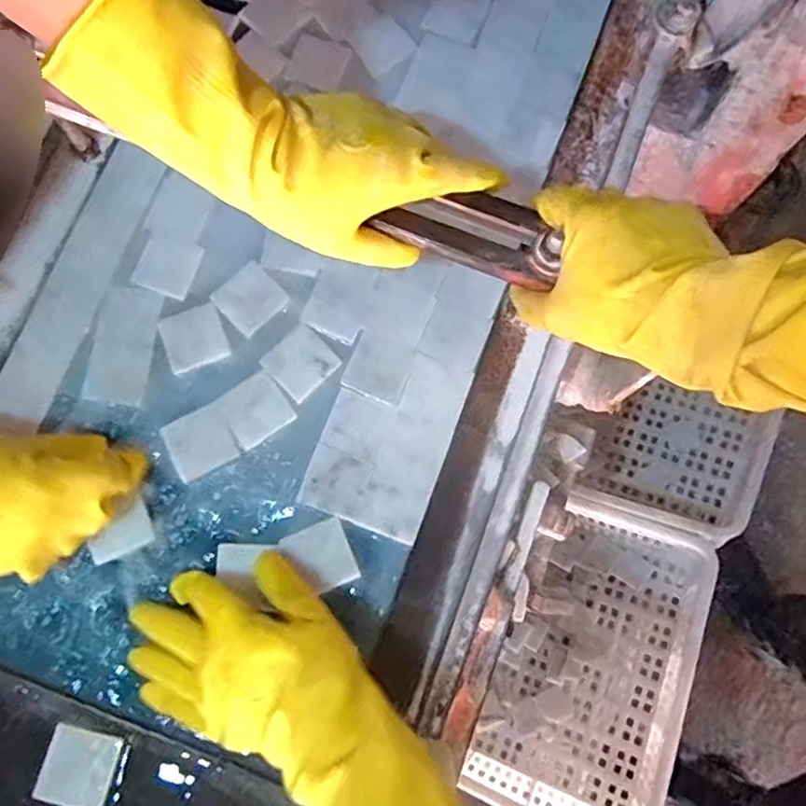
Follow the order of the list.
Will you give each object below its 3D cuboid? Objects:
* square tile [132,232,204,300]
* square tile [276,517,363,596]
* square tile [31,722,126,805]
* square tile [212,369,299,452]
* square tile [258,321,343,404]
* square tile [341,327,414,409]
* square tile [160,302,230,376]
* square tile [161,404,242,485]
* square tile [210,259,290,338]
[{"bbox_3d":[-0.197,-0.116,0.554,0.047,0.005,0.050,19,79,3],"label":"square tile"},{"bbox_3d":[-0.065,0.122,0.519,0.048,0.007,0.051,-23,80,-5],"label":"square tile"},{"bbox_3d":[-0.234,0.264,0.477,0.053,0.011,0.049,15,79,3],"label":"square tile"},{"bbox_3d":[-0.120,0.005,0.536,0.051,0.005,0.048,-35,81,-7],"label":"square tile"},{"bbox_3d":[-0.084,-0.034,0.542,0.049,0.004,0.048,-44,82,-8],"label":"square tile"},{"bbox_3d":[-0.020,-0.029,0.542,0.050,0.004,0.048,22,79,4],"label":"square tile"},{"bbox_3d":[-0.172,-0.053,0.544,0.050,0.004,0.047,-22,80,-5],"label":"square tile"},{"bbox_3d":[-0.164,0.032,0.532,0.051,0.004,0.048,-27,80,-5],"label":"square tile"},{"bbox_3d":[-0.127,-0.087,0.548,0.048,0.004,0.049,-42,82,-8],"label":"square tile"}]

